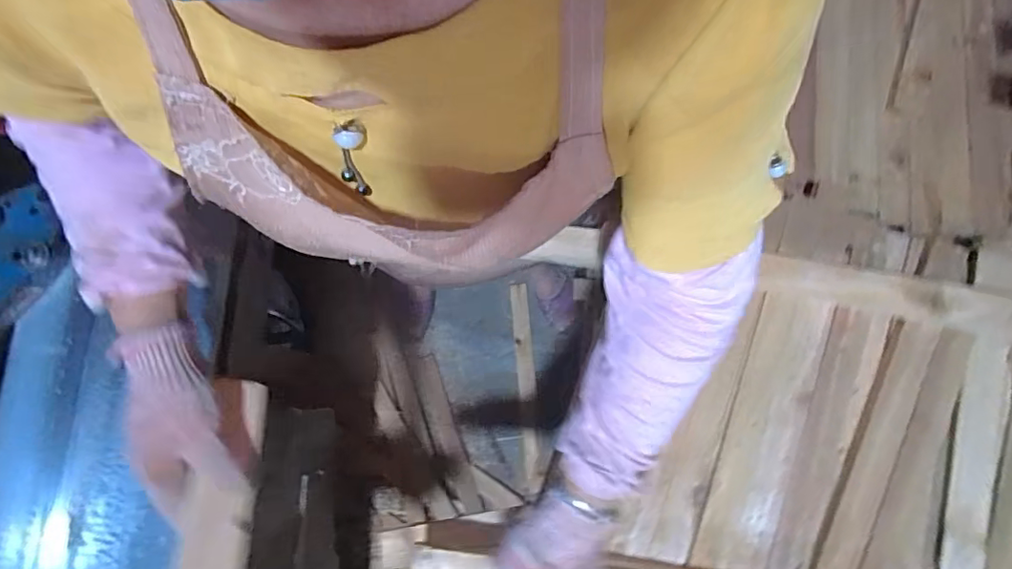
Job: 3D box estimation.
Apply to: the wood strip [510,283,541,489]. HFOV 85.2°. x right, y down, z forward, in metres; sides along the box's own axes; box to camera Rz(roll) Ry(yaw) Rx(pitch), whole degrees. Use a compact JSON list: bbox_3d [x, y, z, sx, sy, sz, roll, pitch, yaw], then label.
[{"bbox_3d":[0.047,0.234,1.308,0.042,0.015,0.478,-4,77,0],"label":"wood strip"}]

